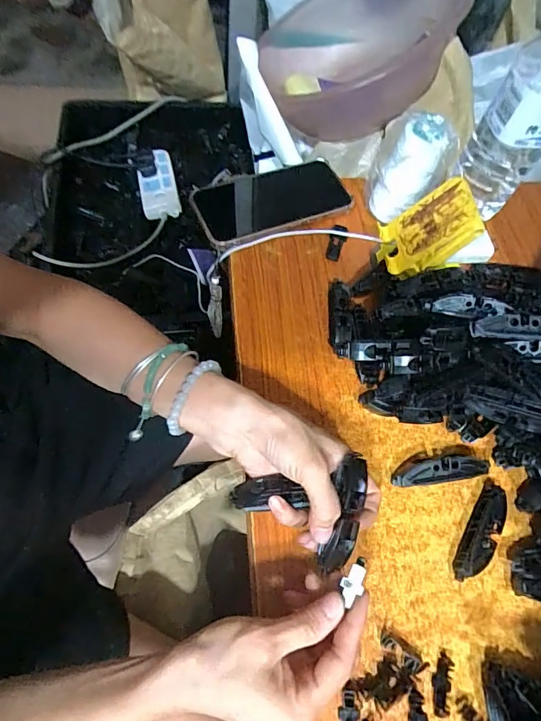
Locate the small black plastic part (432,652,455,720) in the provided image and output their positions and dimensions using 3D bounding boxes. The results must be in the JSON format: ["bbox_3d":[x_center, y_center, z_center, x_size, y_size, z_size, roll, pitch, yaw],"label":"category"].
[{"bbox_3d":[0.119,0.223,0.297,0.013,0.004,0.036,16,63,2],"label":"small black plastic part"}]

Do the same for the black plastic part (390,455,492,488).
[{"bbox_3d":[0.137,0.091,0.356,0.076,0.021,0.022,-2,64,-8],"label":"black plastic part"}]

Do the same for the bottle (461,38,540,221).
[{"bbox_3d":[0.244,-0.235,0.413,0.068,0.181,0.064,33,64,10],"label":"bottle"}]

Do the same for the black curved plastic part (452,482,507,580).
[{"bbox_3d":[0.166,0.136,0.338,0.022,0.013,0.078,32,64,9],"label":"black curved plastic part"}]

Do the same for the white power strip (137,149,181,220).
[{"bbox_3d":[-0.237,-0.368,0.908,0.075,0.024,0.178,-10,65,-12],"label":"white power strip"}]

